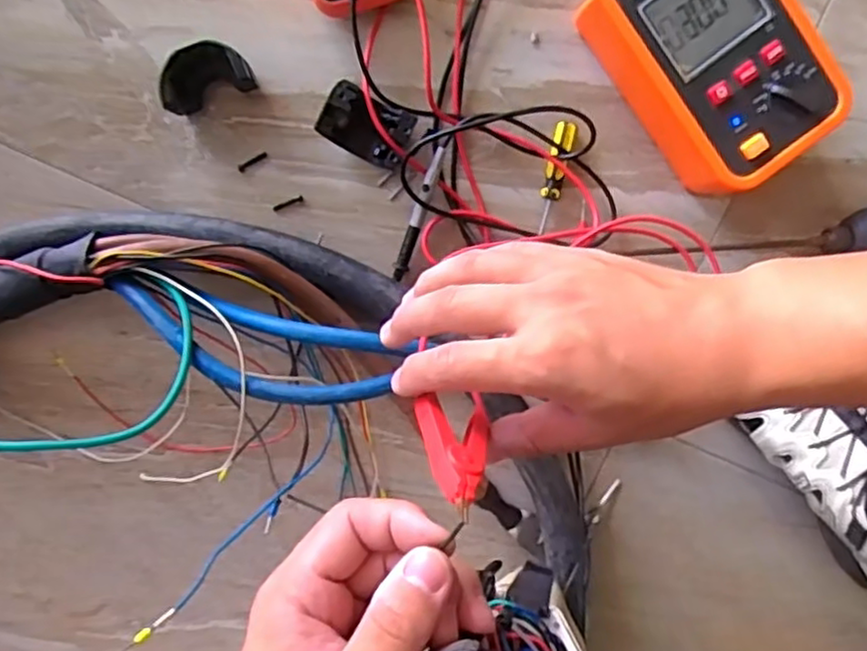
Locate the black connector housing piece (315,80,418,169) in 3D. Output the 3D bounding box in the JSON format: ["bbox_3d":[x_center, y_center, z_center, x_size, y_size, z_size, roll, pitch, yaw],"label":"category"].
[{"bbox_3d":[-0.044,-0.133,0.457,0.058,0.030,0.037,27,97,-6],"label":"black connector housing piece"}]

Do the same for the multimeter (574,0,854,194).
[{"bbox_3d":[0.178,-0.172,0.445,0.104,0.066,0.154,-36,97,3],"label":"multimeter"}]

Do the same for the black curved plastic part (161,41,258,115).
[{"bbox_3d":[-0.149,-0.163,0.443,0.058,0.037,0.030,-19,99,1],"label":"black curved plastic part"}]

